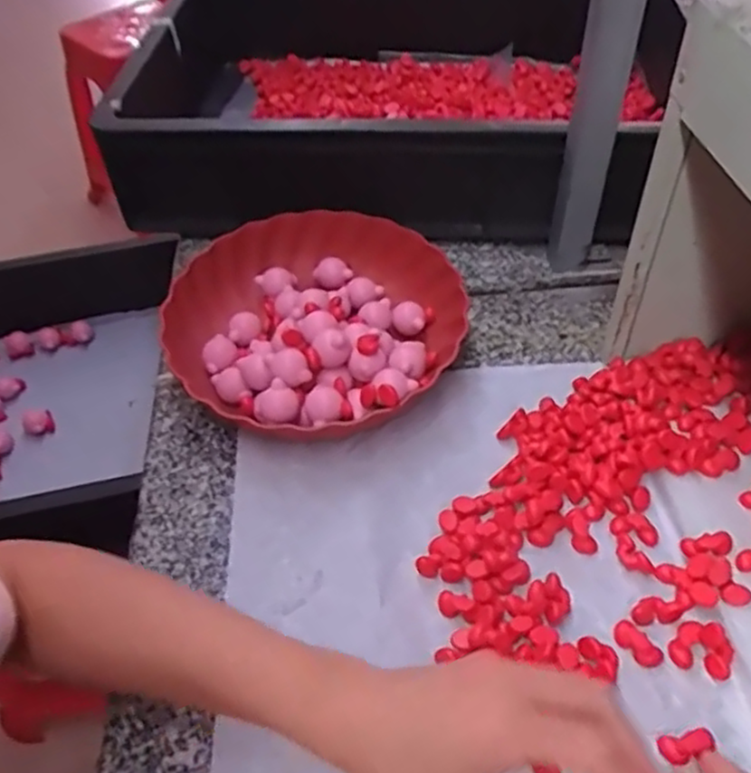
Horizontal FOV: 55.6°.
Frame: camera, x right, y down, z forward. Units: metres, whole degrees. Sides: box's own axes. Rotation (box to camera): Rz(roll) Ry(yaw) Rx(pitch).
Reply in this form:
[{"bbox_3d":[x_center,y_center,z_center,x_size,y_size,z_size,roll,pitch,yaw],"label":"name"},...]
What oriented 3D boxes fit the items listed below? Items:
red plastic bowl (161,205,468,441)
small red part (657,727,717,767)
[{"bbox_3d":[-0.043,-0.058,0.599,0.229,0.062,0.241,-2,48,2],"label":"red plastic bowl"},{"bbox_3d":[0.174,0.198,0.396,0.030,0.012,0.017,-18,49,-12],"label":"small red part"}]

